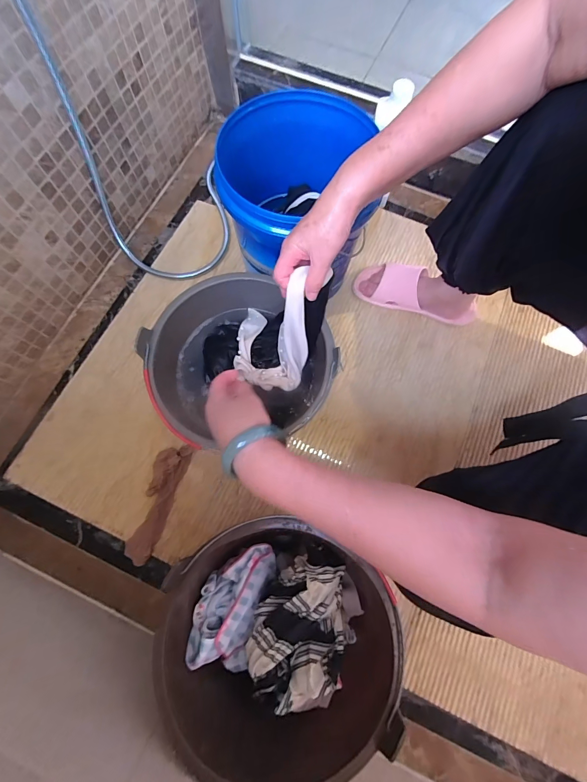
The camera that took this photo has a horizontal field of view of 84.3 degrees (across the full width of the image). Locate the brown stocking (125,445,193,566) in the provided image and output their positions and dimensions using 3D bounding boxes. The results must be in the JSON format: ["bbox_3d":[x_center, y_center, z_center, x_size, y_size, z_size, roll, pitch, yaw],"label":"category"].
[{"bbox_3d":[-0.227,0.182,0.537,0.052,0.019,0.191,16,74,4],"label":"brown stocking"}]

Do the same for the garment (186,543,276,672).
[{"bbox_3d":[-0.080,0.274,0.416,0.079,0.059,0.149,18,75,4],"label":"garment"}]

